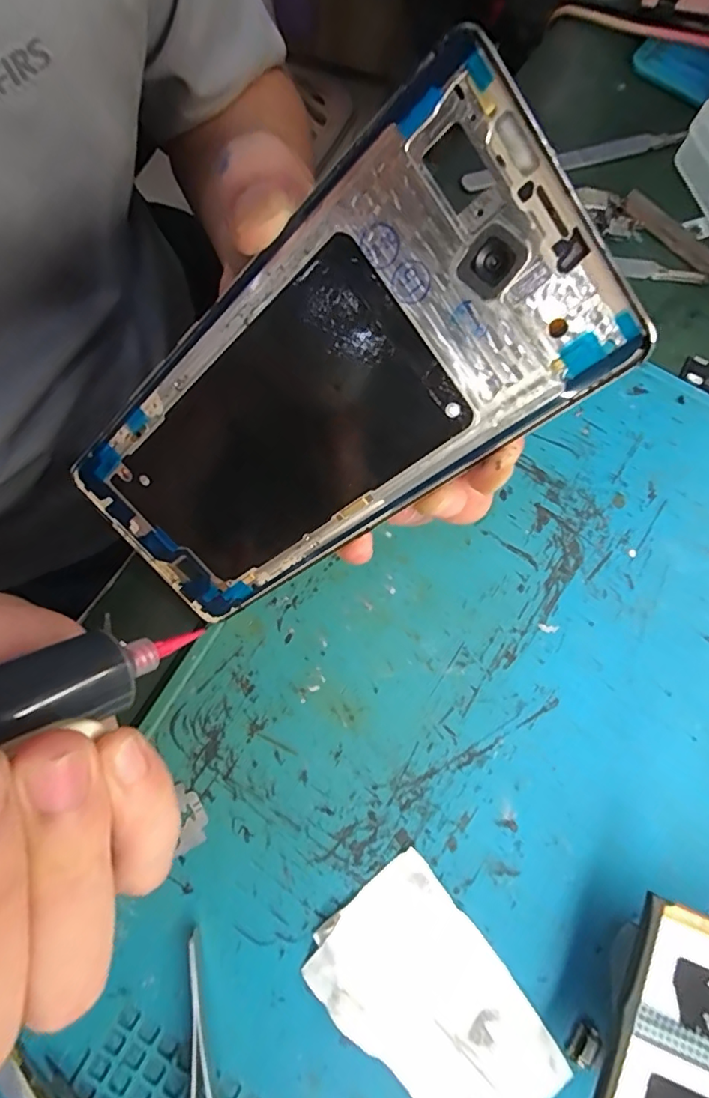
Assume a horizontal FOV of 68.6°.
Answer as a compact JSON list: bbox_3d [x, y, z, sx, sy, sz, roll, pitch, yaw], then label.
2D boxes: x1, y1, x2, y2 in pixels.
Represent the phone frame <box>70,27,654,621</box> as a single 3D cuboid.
[{"bbox_3d":[-0.016,-0.036,0.146,0.161,0.004,0.073,-30,106,31],"label":"phone frame"}]

